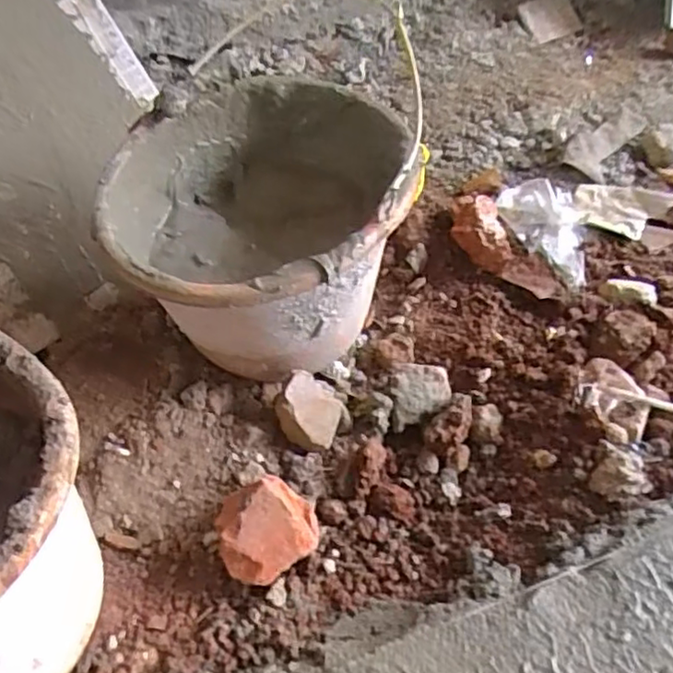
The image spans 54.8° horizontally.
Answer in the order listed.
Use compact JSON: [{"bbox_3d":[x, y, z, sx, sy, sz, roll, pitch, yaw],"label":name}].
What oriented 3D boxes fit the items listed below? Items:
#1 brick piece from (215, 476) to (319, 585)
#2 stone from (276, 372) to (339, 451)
[{"bbox_3d":[-0.058,0.157,0.538,0.078,0.052,0.082,-4,45,4],"label":"brick piece"},{"bbox_3d":[-0.028,0.068,0.603,0.063,0.043,0.052,25,53,28],"label":"stone"}]

